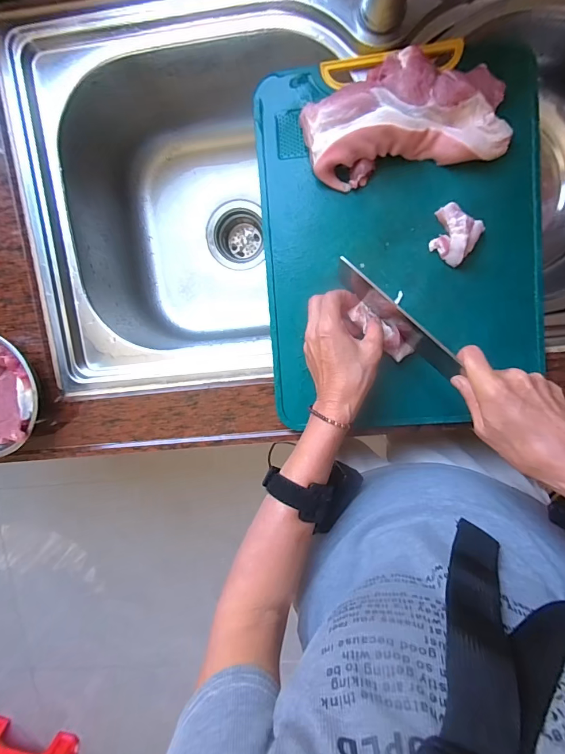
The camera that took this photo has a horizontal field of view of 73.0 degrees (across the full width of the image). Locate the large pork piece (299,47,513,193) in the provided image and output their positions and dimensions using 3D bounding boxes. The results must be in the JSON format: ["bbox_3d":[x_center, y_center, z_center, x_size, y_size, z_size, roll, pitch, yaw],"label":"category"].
[{"bbox_3d":[0.124,-0.262,0.383,0.200,0.046,0.102,-9,98,4],"label":"large pork piece"}]

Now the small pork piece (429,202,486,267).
[{"bbox_3d":[0.181,-0.151,0.404,0.051,0.024,0.047,37,99,-3],"label":"small pork piece"}]

